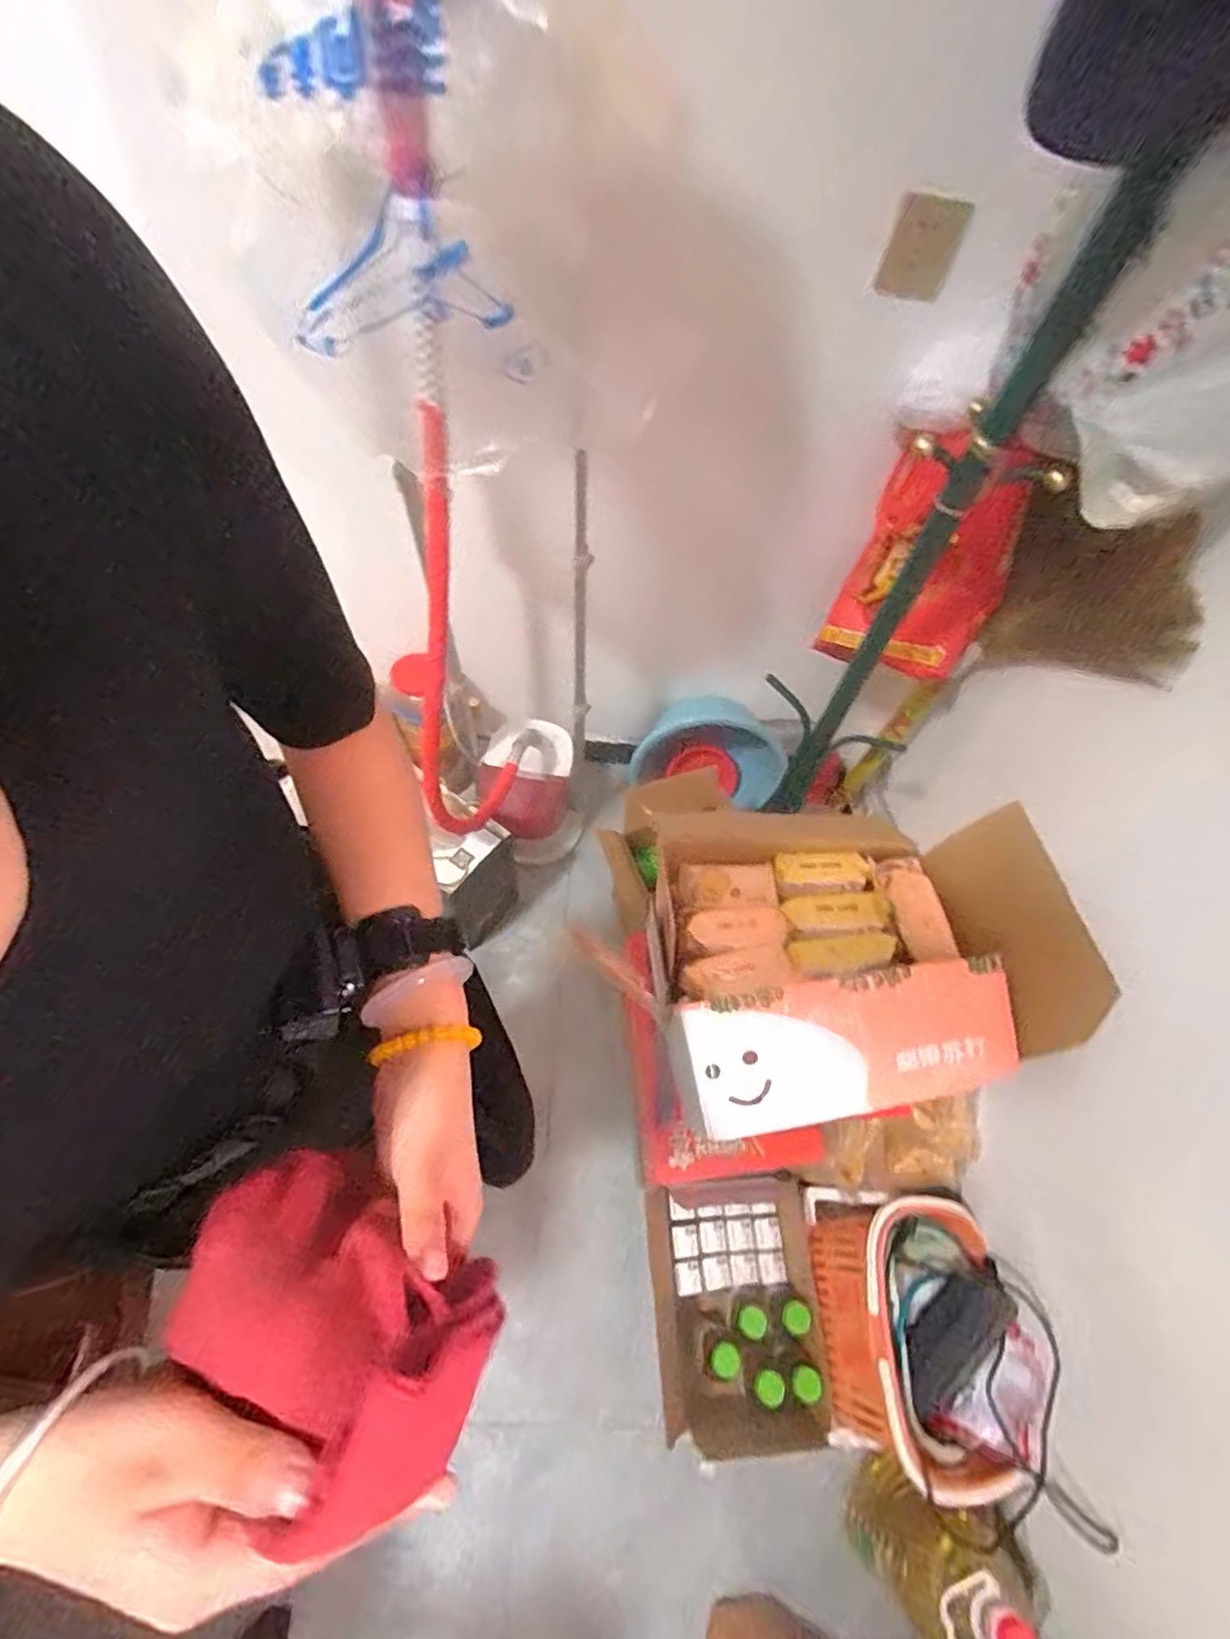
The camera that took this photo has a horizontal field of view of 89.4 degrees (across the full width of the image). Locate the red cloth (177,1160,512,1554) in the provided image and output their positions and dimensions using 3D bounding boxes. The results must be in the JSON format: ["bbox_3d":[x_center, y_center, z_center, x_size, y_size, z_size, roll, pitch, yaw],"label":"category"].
[{"bbox_3d":[-0.114,0.198,0.255,0.145,0.034,0.093,24,23,35],"label":"red cloth"}]

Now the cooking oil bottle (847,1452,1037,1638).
[{"bbox_3d":[0.449,1.038,0.865,0.199,0.320,0.163,15,59,5],"label":"cooking oil bottle"}]

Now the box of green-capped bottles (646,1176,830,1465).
[{"bbox_3d":[0.198,0.809,1.053,0.260,0.191,0.344,-1,59,-5],"label":"box of green-capped bottles"}]

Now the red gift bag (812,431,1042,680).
[{"bbox_3d":[0.487,-0.389,0.976,0.228,0.386,0.094,36,63,16],"label":"red gift bag"}]

